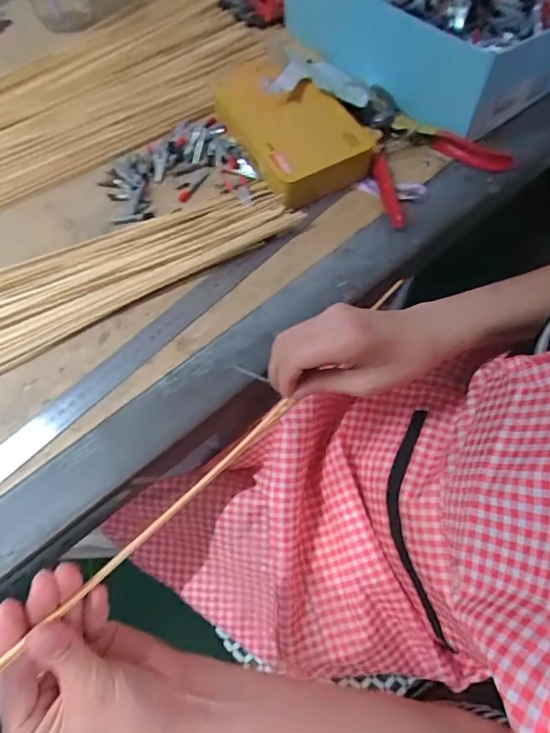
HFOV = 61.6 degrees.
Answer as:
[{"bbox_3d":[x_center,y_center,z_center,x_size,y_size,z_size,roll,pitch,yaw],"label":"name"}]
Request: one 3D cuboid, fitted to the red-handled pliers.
[{"bbox_3d":[0.141,-0.246,0.503,0.151,0.022,0.172,-31,68,-11],"label":"red-handled pliers"}]

